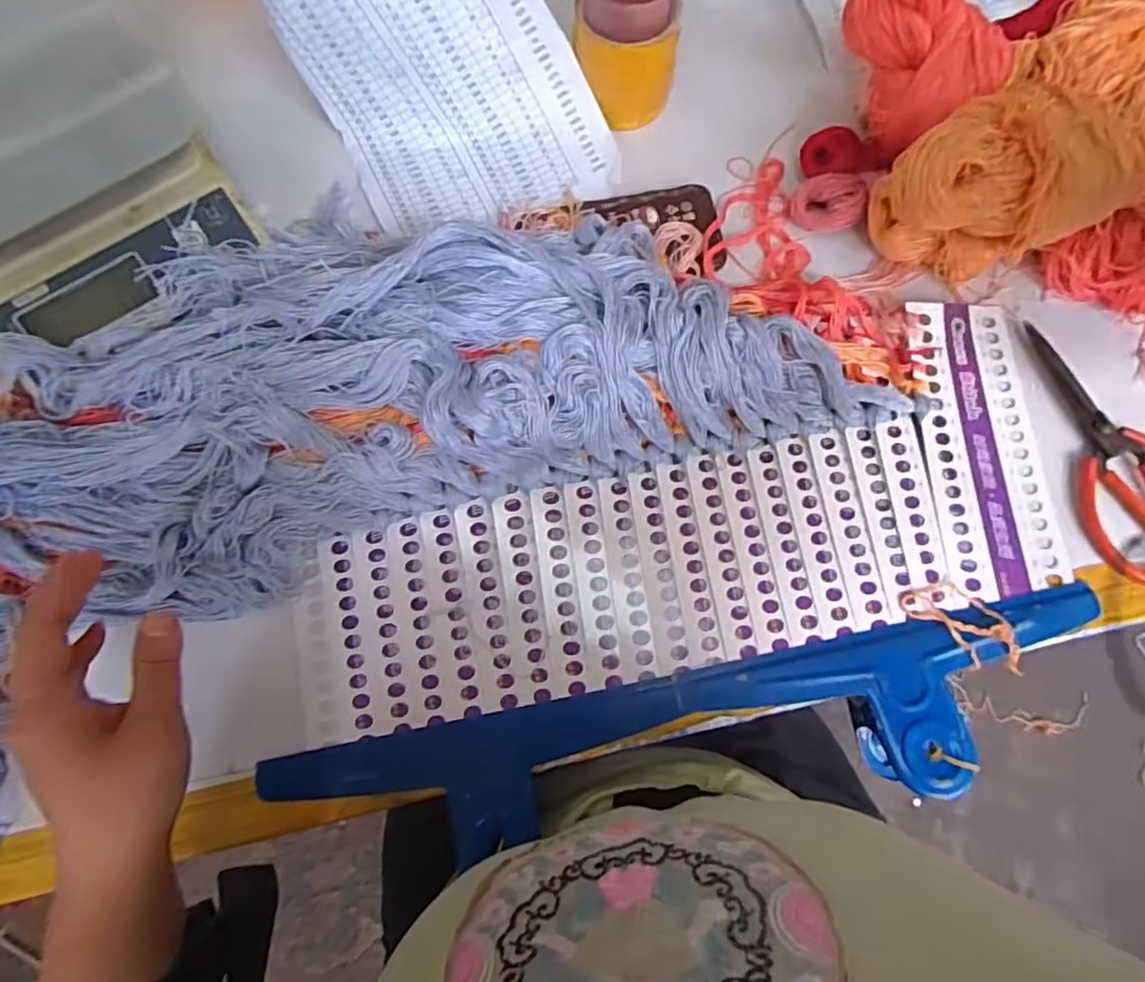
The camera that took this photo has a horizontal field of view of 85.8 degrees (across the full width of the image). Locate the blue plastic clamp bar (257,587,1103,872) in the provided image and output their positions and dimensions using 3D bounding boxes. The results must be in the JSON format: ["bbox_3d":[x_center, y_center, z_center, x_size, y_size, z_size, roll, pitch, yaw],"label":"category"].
[{"bbox_3d":[0.079,0.167,0.398,0.545,0.019,0.098,-12,77,-2],"label":"blue plastic clamp bar"}]

